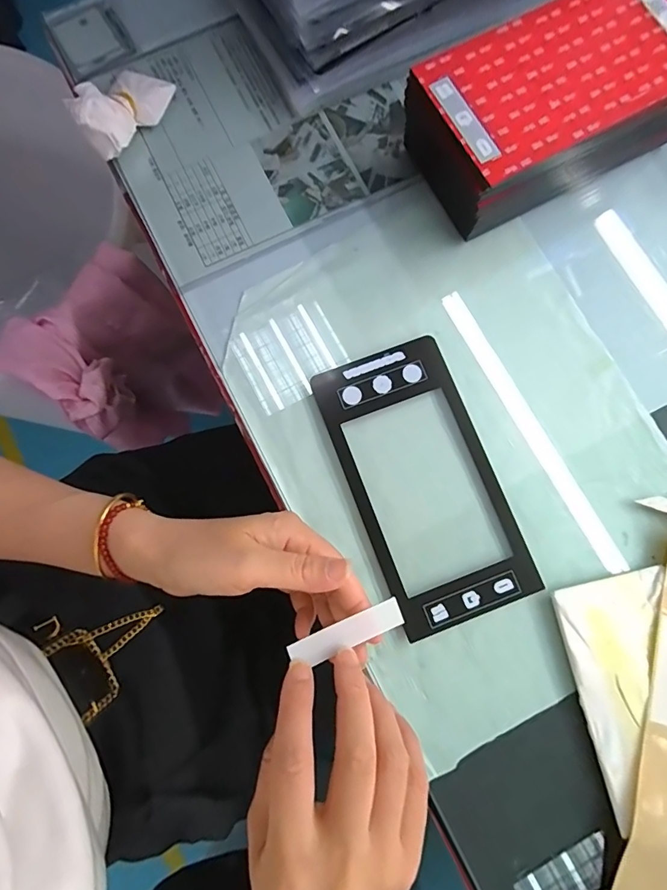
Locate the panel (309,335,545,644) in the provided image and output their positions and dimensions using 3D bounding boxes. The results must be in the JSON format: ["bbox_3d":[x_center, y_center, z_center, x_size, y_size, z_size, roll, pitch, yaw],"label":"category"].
[{"bbox_3d":[0.064,0.024,0.329,0.103,0.009,0.199,-21,80,-3],"label":"panel"}]

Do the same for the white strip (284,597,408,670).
[{"bbox_3d":[0.008,0.104,0.250,0.065,0.004,0.016,-17,79,-17],"label":"white strip"}]

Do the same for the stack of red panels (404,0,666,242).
[{"bbox_3d":[0.163,-0.246,0.339,0.204,0.081,0.105,-28,81,-4],"label":"stack of red panels"}]

